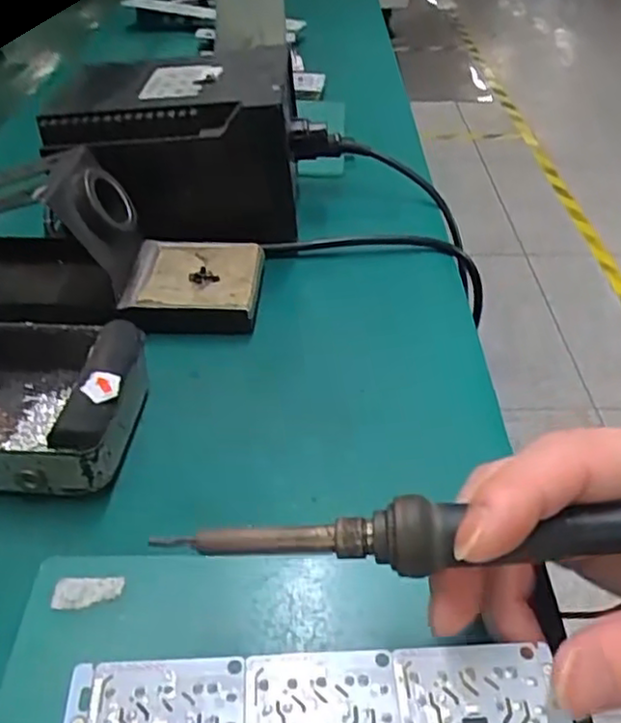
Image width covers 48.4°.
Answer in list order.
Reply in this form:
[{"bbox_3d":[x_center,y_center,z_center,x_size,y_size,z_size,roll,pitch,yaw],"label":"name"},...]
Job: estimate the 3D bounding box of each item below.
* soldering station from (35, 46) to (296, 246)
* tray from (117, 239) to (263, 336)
[{"bbox_3d":[-0.079,-0.137,0.429,0.141,0.083,0.110,1,39,1],"label":"soldering station"},{"bbox_3d":[-0.063,-0.040,0.380,0.070,0.021,0.071,0,39,0],"label":"tray"}]

